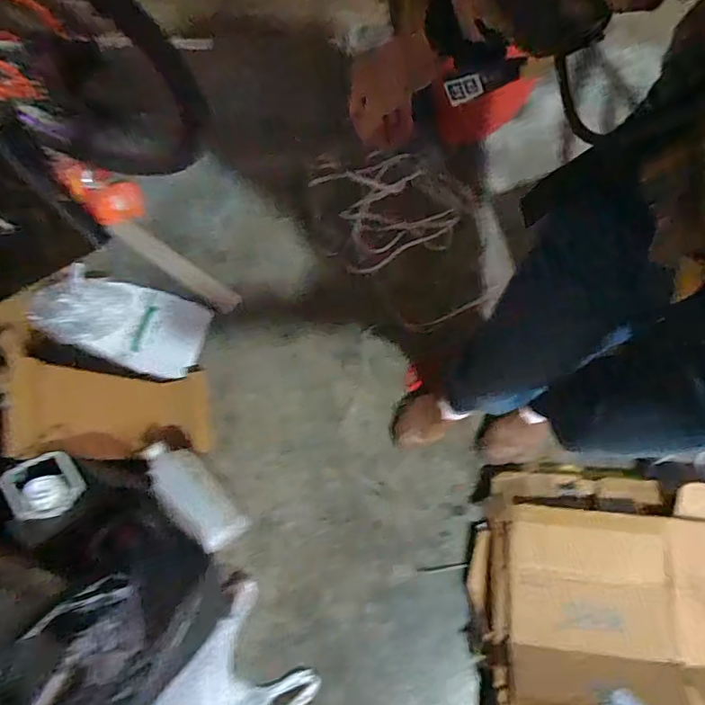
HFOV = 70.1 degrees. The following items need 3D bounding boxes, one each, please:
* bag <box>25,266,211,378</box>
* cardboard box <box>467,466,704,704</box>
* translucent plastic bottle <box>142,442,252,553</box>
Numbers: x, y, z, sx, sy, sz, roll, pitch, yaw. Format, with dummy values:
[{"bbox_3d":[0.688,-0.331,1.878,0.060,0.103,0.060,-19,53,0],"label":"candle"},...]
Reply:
[{"bbox_3d":[-0.524,-0.075,1.143,0.368,0.063,0.192,18,78,-9],"label":"bag"},{"bbox_3d":[0.569,0.515,0.906,0.672,0.144,0.570,8,72,3],"label":"cardboard box"},{"bbox_3d":[-0.303,0.256,0.941,0.088,0.099,0.233,-40,76,-12],"label":"translucent plastic bottle"}]

